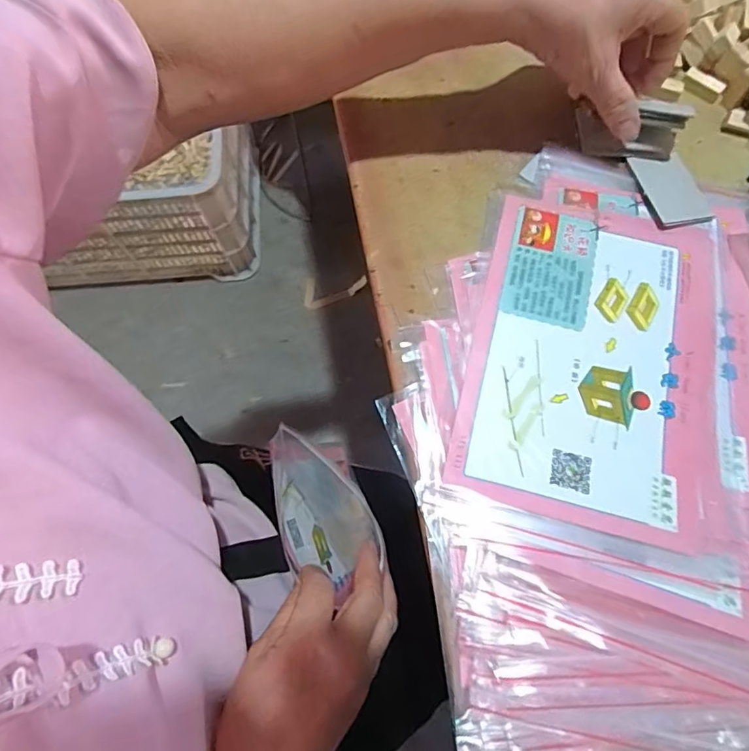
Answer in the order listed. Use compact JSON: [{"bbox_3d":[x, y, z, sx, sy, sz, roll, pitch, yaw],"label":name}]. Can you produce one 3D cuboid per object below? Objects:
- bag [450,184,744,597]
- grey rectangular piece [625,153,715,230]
[{"bbox_3d":[0.139,-0.006,0.322,0.167,0.008,0.235,11,69,5],"label":"bag"},{"bbox_3d":[0.213,-0.134,0.370,0.043,0.005,0.061,-12,73,-3],"label":"grey rectangular piece"}]

